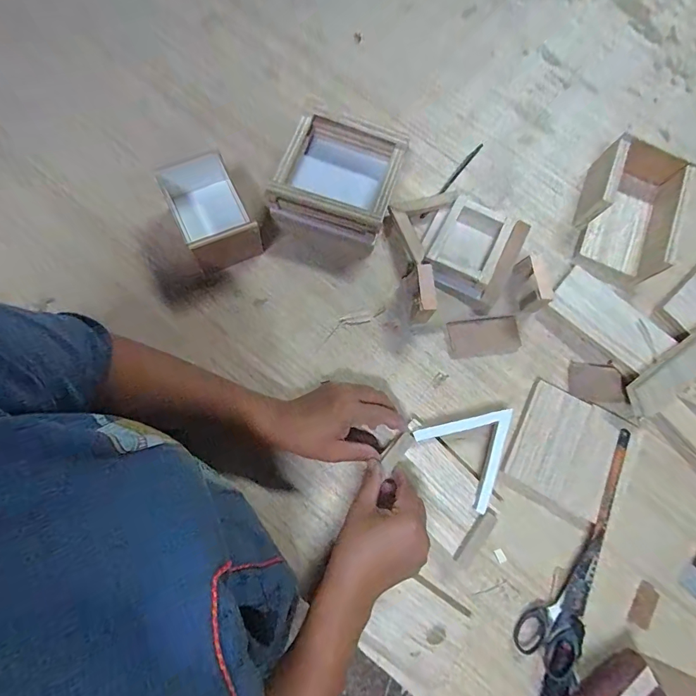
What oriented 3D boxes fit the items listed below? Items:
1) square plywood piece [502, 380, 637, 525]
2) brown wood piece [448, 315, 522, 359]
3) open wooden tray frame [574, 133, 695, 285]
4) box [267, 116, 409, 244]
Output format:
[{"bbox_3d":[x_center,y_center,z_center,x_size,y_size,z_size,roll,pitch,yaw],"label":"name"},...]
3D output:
[{"bbox_3d":[0.259,0.118,0.452,0.115,0.010,0.125,30,76,2],"label":"square plywood piece"},{"bbox_3d":[0.174,-0.013,0.486,0.089,0.004,0.047,-7,95,3],"label":"brown wood piece"},{"bbox_3d":[0.375,-0.182,0.503,0.113,0.051,0.174,24,75,2],"label":"open wooden tray frame"},{"bbox_3d":[-0.010,-0.216,0.482,0.143,0.059,0.142,16,75,0],"label":"box"}]

